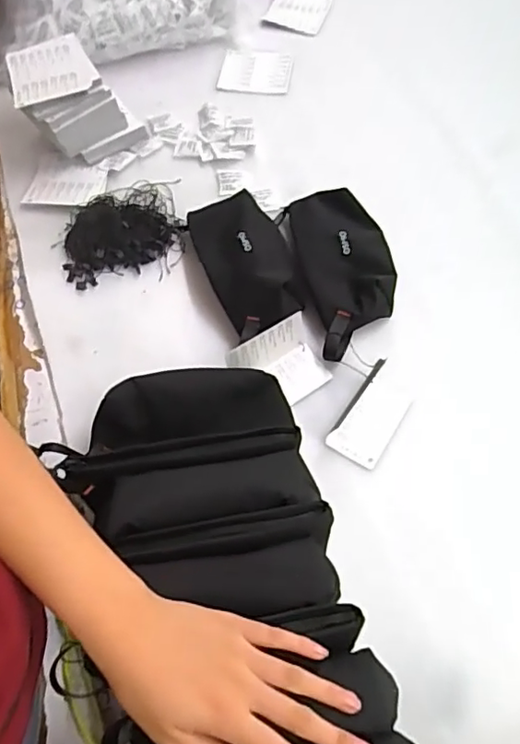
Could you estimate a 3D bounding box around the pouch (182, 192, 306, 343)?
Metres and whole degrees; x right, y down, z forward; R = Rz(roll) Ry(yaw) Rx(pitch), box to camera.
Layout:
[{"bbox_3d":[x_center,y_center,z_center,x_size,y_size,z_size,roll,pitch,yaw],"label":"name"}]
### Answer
[{"bbox_3d":[-0.013,-0.124,0.639,0.094,0.047,0.207,-21,62,-9],"label":"pouch"}]

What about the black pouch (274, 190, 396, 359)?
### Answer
[{"bbox_3d":[0.093,-0.118,0.637,0.100,0.041,0.215,-8,61,-2],"label":"black pouch"}]

